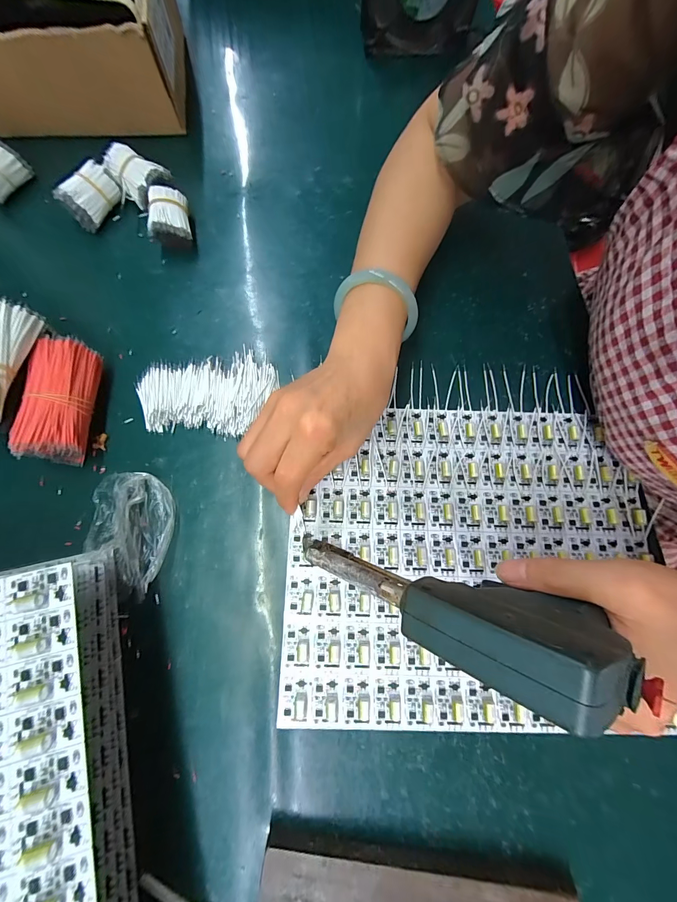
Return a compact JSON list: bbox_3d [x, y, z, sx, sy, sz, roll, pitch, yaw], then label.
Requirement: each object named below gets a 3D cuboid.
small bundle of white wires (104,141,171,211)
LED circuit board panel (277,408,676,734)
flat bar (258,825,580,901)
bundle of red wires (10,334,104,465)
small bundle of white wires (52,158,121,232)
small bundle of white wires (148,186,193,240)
[{"bbox_3d":[-0.196,-0.272,0.328,0.050,0.030,0.044,41,79,8],"label":"small bundle of white wires"},{"bbox_3d":[0.105,0.083,0.272,0.289,0.009,0.246,2,76,-1],"label":"LED circuit board panel"},{"bbox_3d":[0.054,0.292,0.221,0.206,0.020,0.040,9,76,1],"label":"flat bar"},{"bbox_3d":[-0.221,-0.037,0.272,0.039,0.044,0.097,-2,77,-2],"label":"bundle of red wires"},{"bbox_3d":[-0.238,-0.245,0.322,0.033,0.030,0.050,36,78,7],"label":"small bundle of white wires"},{"bbox_3d":[-0.160,-0.222,0.321,0.035,0.028,0.052,-9,77,-4],"label":"small bundle of white wires"}]

